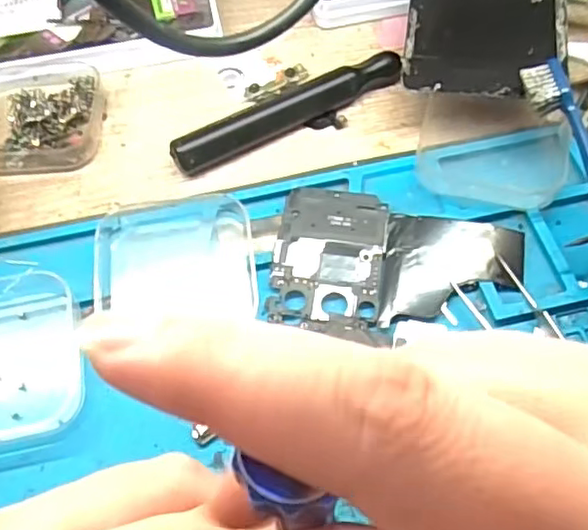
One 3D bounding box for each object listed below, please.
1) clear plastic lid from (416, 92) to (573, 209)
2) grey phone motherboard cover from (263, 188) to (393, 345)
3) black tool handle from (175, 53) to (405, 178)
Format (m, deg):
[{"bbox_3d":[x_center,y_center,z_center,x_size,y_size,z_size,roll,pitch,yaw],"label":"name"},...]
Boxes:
[{"bbox_3d":[0.091,-0.054,0.285,0.065,0.004,0.061,12,60,11],"label":"clear plastic lid"},{"bbox_3d":[0.015,-0.004,0.259,0.046,0.004,0.066,4,58,7],"label":"grey phone motherboard cover"},{"bbox_3d":[-0.001,-0.076,0.307,0.123,0.017,0.012,-27,60,-13],"label":"black tool handle"}]

